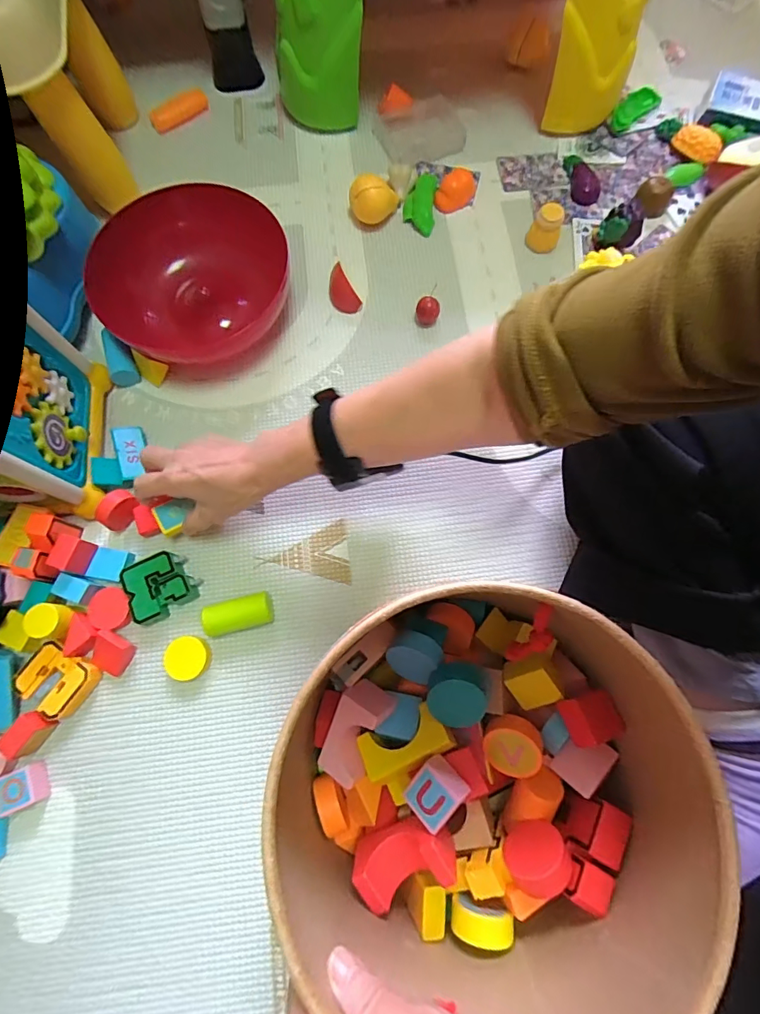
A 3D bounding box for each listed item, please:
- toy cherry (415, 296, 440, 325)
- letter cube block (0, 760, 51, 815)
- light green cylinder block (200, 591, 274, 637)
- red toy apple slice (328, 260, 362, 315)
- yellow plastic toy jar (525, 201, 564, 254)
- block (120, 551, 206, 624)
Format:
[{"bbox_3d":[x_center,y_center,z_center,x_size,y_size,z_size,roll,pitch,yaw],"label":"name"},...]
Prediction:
[{"bbox_3d":[0.055,-0.225,0.511,0.027,0.024,0.021,9,75,4],"label":"toy cherry"},{"bbox_3d":[-0.311,0.243,0.385,0.030,0.025,0.031,-20,76,-4],"label":"letter cube block"},{"bbox_3d":[-0.135,0.103,0.423,0.065,0.031,0.027,-15,75,-3],"label":"light green cylinder block"},{"bbox_3d":[-0.045,-0.252,0.518,0.026,0.026,0.052,-30,77,-7],"label":"red toy apple slice"},{"bbox_3d":[0.198,-0.332,0.528,0.036,0.044,0.031,19,76,6],"label":"yellow plastic toy jar"},{"bbox_3d":[-0.215,0.076,0.434,0.057,0.024,0.055,-30,77,-6],"label":"block"}]

